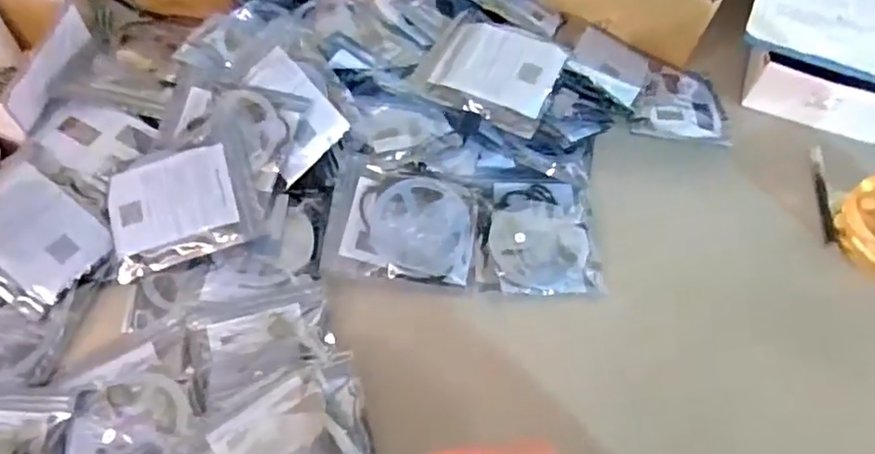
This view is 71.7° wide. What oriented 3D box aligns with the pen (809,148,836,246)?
[{"bbox_3d":[0.423,-0.038,0.664,0.014,0.015,0.120,11,59,6],"label":"pen"}]

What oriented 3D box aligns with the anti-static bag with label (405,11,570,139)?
[{"bbox_3d":[0.059,-0.172,0.644,0.144,0.033,0.117,27,61,15],"label":"anti-static bag with label"}]

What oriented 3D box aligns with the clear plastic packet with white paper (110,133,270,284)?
[{"bbox_3d":[-0.249,-0.030,0.590,0.146,0.021,0.128,-15,78,0],"label":"clear plastic packet with white paper"}]

